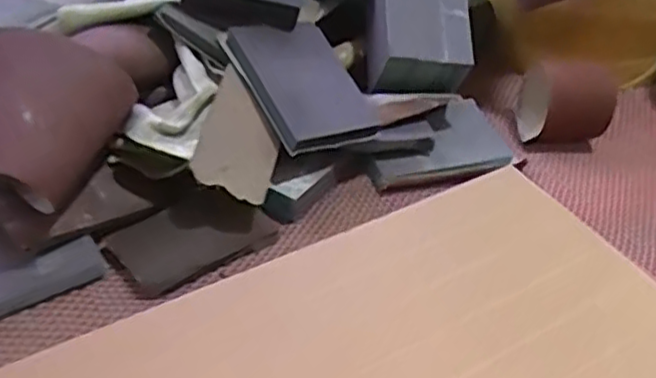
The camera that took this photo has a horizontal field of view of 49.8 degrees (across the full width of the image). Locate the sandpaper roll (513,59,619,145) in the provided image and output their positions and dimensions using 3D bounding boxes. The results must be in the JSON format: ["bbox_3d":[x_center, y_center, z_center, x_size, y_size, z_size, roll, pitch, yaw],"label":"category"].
[{"bbox_3d":[0.209,-0.078,0.625,0.067,0.074,0.058,-2,40,-5],"label":"sandpaper roll"}]

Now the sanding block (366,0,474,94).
[{"bbox_3d":[0.079,-0.183,0.643,0.087,0.060,0.199,1,76,-3],"label":"sanding block"}]

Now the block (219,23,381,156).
[{"bbox_3d":[-0.019,-0.087,0.573,0.090,0.015,0.128,-18,62,-29],"label":"block"}]

